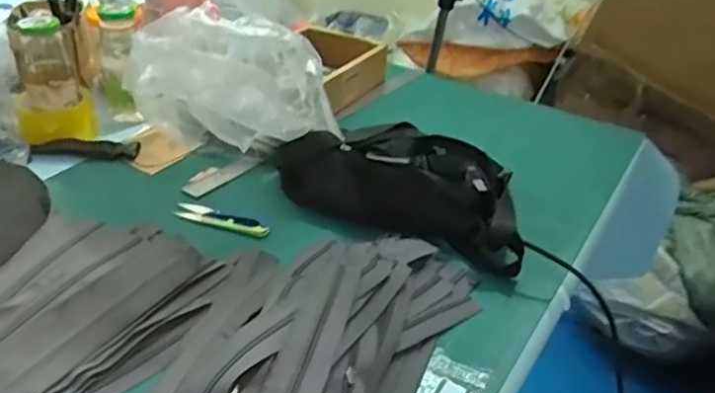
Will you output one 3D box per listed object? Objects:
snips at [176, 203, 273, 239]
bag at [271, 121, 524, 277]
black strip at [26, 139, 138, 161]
[{"bbox_3d":[-0.157,0.026,0.747,0.119,0.009,0.027,15,34,15],"label":"snips"},{"bbox_3d":[0.065,-0.026,0.794,0.324,0.084,0.167,19,35,20],"label":"bag"},{"bbox_3d":[-0.362,-0.064,0.851,0.137,0.013,0.036,3,33,-3],"label":"black strip"}]

